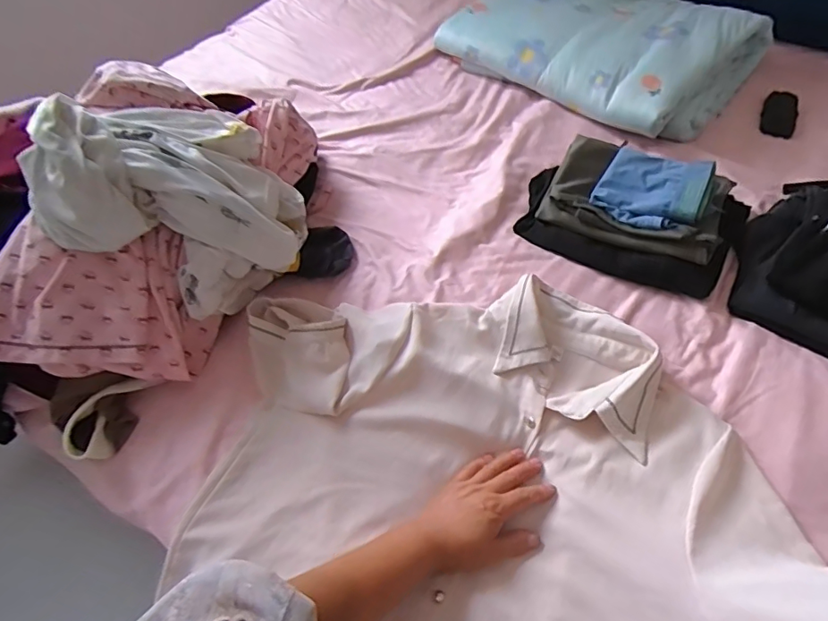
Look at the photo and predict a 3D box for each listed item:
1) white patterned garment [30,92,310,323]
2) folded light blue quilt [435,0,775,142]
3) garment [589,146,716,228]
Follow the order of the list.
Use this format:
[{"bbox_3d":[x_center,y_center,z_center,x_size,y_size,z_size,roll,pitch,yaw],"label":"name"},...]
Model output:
[{"bbox_3d":[-0.272,-0.134,0.624,0.195,0.241,0.261,25,60,19],"label":"white patterned garment"},{"bbox_3d":[0.350,-0.529,0.961,0.528,0.103,0.356,38,65,25],"label":"folded light blue quilt"},{"bbox_3d":[0.340,-0.173,0.711,0.140,0.046,0.132,27,61,20],"label":"garment"}]

